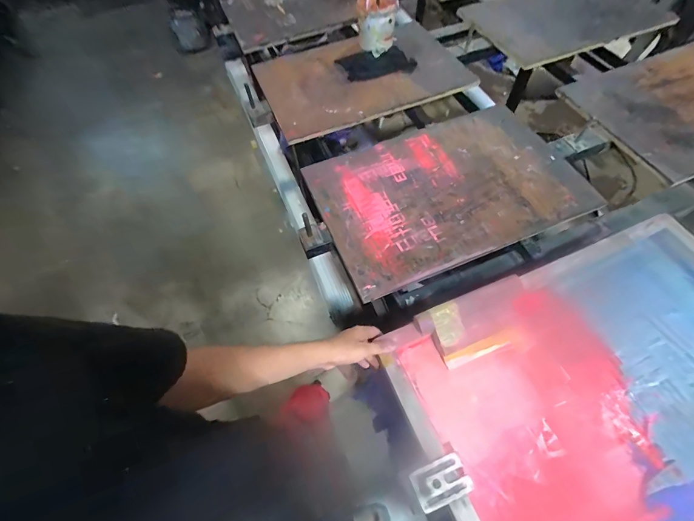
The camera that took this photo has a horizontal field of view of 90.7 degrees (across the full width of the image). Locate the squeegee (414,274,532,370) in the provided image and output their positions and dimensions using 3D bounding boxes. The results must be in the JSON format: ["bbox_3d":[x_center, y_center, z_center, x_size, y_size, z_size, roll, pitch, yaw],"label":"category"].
[{"bbox_3d":[0.231,0.111,0.596,0.211,0.072,0.107,-23,60,-11],"label":"squeegee"}]

